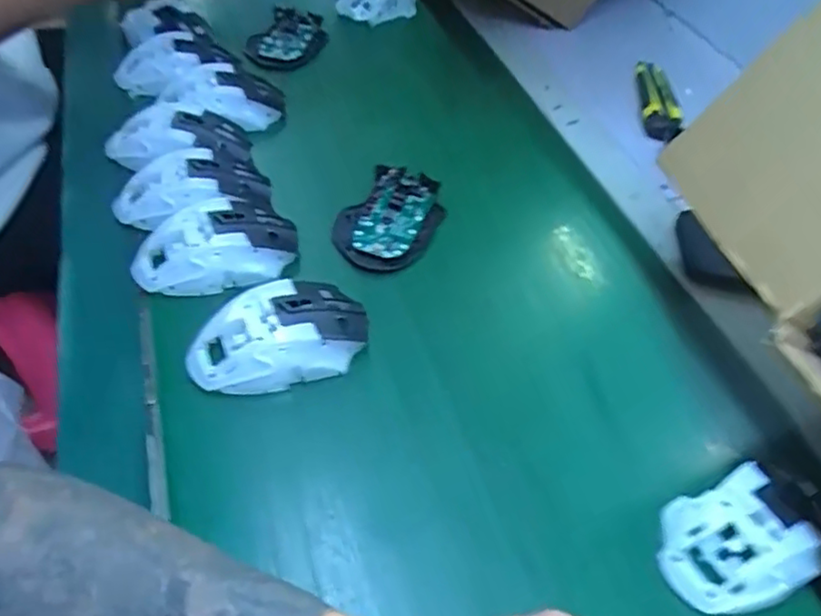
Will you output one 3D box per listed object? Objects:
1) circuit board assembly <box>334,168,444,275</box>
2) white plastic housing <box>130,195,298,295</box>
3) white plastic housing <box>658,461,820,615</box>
[{"bbox_3d":[-0.014,-0.074,0.533,0.071,0.015,0.115,30,54,0],"label":"circuit board assembly"},{"bbox_3d":[-0.140,-0.043,0.473,0.114,0.039,0.067,-25,54,-24],"label":"white plastic housing"},{"bbox_3d":[0.183,0.129,0.362,0.084,0.032,0.065,-19,52,-20],"label":"white plastic housing"}]

